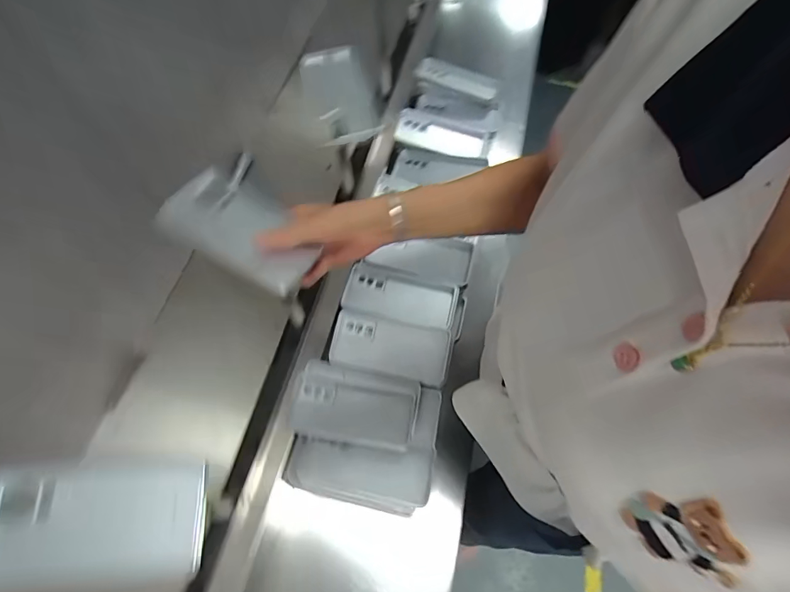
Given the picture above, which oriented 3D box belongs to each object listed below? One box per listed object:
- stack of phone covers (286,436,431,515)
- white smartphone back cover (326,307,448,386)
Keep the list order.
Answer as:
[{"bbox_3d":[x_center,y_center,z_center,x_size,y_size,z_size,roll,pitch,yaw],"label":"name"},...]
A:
[{"bbox_3d":[-0.045,0.219,0.506,0.176,0.023,0.069,6,65,4],"label":"stack of phone covers"},{"bbox_3d":[-0.007,0.071,0.588,0.165,0.012,0.083,11,65,6],"label":"white smartphone back cover"}]

